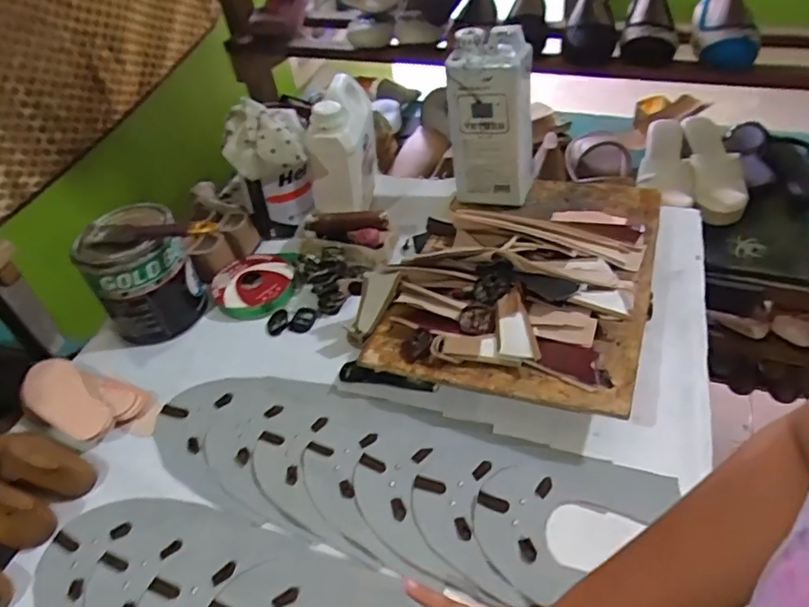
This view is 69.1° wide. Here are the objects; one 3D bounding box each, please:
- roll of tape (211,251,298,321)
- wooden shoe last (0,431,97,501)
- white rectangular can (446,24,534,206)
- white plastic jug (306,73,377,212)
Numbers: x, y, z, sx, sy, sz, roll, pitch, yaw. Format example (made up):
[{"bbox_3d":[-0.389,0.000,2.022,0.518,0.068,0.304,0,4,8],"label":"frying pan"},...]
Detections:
[{"bbox_3d":[-0.185,-0.026,0.737,0.093,0.031,0.100,-4,45,4],"label":"roll of tape"},{"bbox_3d":[-0.360,0.148,0.565,0.118,0.055,0.056,11,47,18],"label":"wooden shoe last"},{"bbox_3d":[0.103,-0.218,0.705,0.100,0.201,0.057,2,45,9],"label":"white rectangular can"},{"bbox_3d":[-0.084,-0.209,0.791,0.072,0.157,0.126,0,45,7],"label":"white plastic jug"}]

